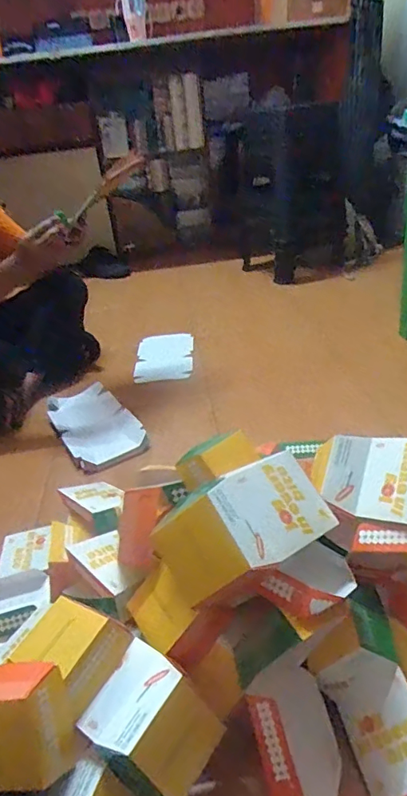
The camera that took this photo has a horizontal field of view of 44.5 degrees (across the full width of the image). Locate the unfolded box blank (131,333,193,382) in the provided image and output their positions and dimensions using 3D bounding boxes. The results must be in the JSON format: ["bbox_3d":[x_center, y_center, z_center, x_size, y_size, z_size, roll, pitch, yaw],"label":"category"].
[{"bbox_3d":[-0.125,-0.136,1.554,0.182,0.044,0.277,-5,31,3],"label":"unfolded box blank"}]

